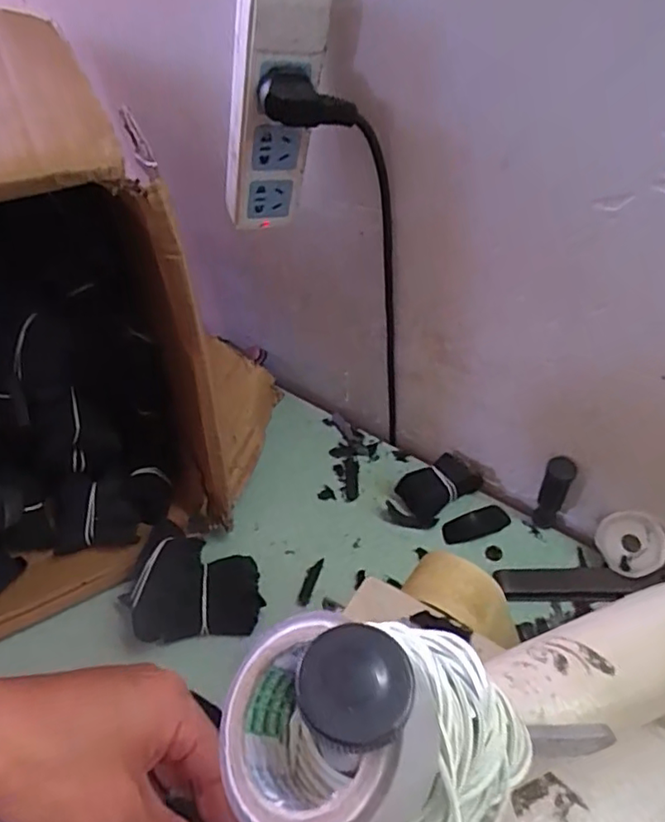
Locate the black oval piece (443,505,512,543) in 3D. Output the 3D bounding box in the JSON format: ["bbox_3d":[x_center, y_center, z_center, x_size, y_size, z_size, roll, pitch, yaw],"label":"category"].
[{"bbox_3d":[0.135,0.106,0.545,0.065,0.008,0.023,-15,48,-11],"label":"black oval piece"}]

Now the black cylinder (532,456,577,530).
[{"bbox_3d":[0.198,0.072,0.522,0.021,0.091,0.020,27,54,26],"label":"black cylinder"}]

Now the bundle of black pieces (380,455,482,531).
[{"bbox_3d":[0.095,0.076,0.559,0.089,0.031,0.046,-33,53,-25],"label":"bundle of black pieces"}]

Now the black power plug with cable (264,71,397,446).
[{"bbox_3d":[0.011,-0.091,0.494,0.092,0.350,0.041,-18,48,-13],"label":"black power plug with cable"}]

